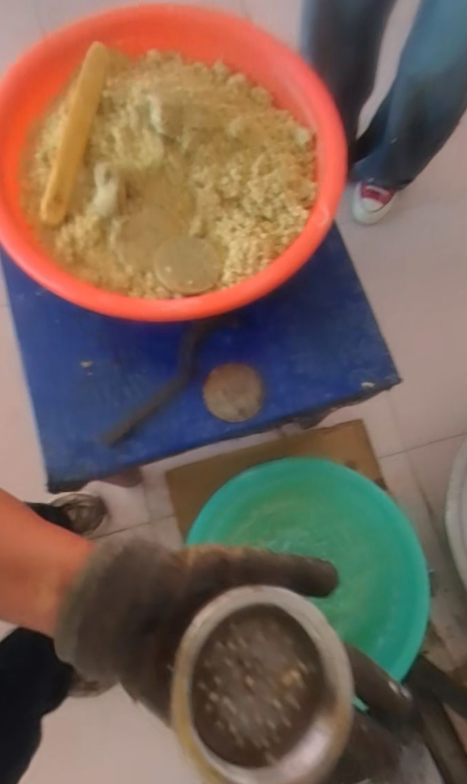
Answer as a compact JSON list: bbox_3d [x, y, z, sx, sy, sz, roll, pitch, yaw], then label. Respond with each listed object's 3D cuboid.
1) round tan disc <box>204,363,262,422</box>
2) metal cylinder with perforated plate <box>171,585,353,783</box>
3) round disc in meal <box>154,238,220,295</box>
[{"bbox_3d":[-0.001,0.001,0.639,0.079,0.015,0.075,-4,75,0],"label":"round tan disc"},{"bbox_3d":[0.016,0.172,0.278,0.100,0.042,0.100,5,65,-11],"label":"metal cylinder with perforated plate"},{"bbox_3d":[-0.053,-0.150,0.537,0.073,0.010,0.074,0,75,0],"label":"round disc in meal"}]

